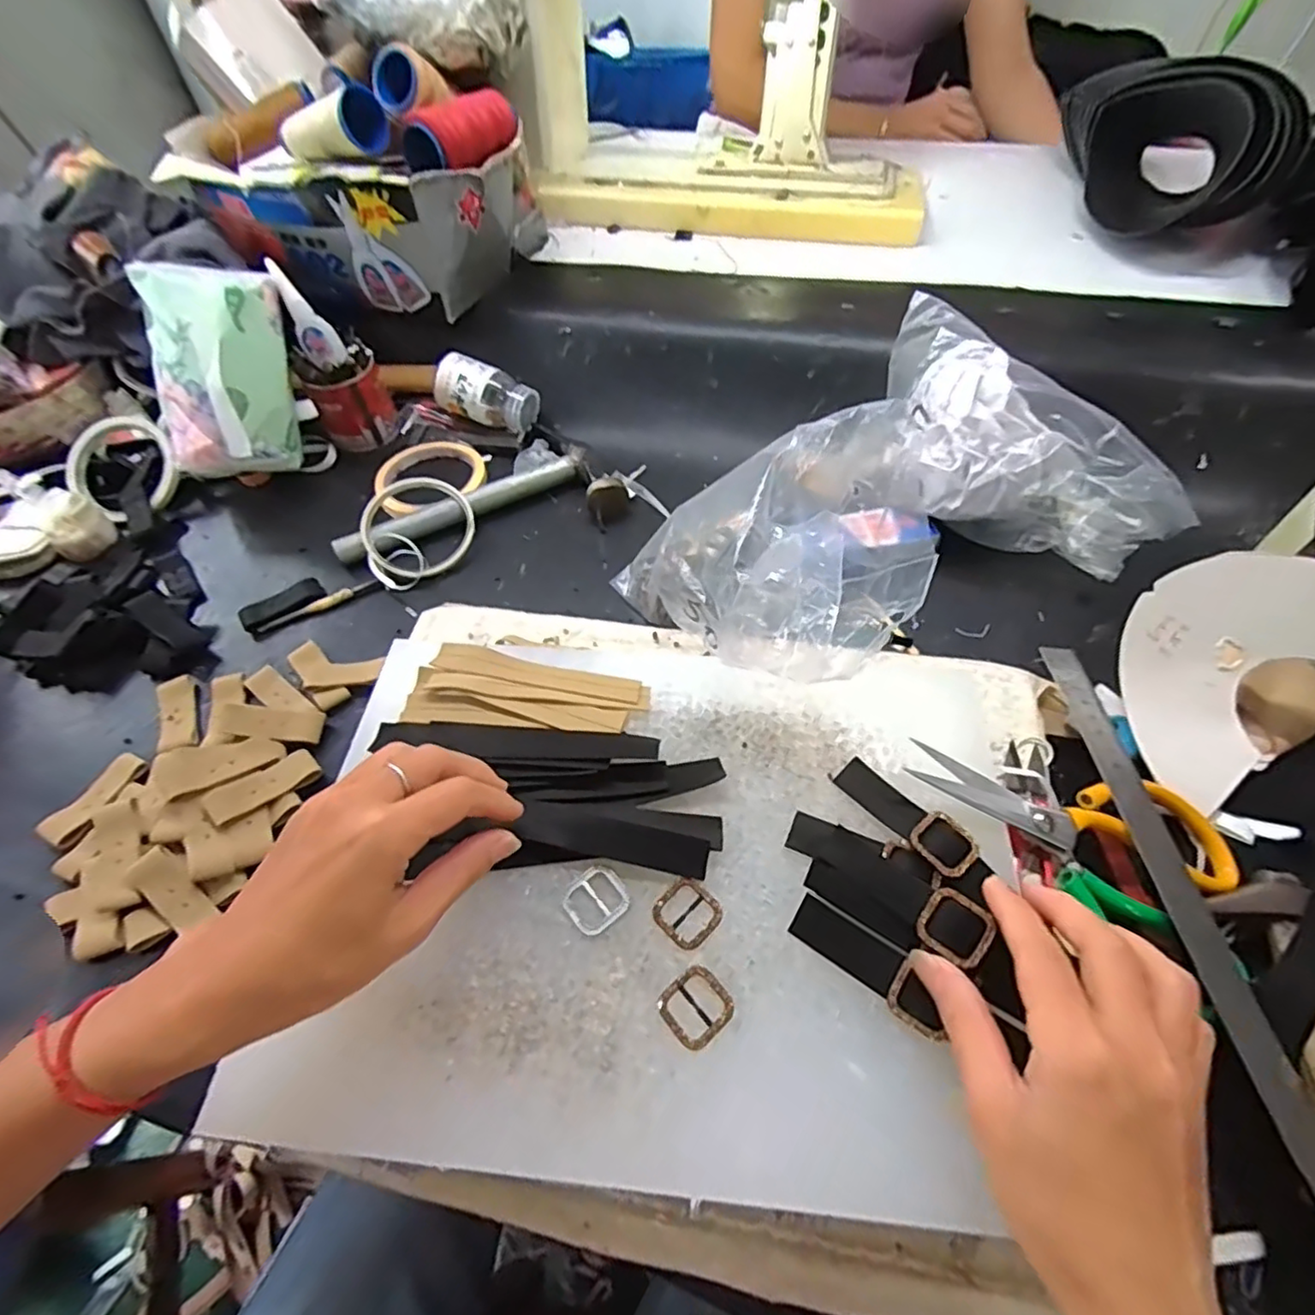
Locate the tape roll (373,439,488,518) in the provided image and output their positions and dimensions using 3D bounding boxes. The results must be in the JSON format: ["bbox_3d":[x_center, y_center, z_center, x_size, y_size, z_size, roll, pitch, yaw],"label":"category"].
[{"bbox_3d":[-0.200,-0.167,0.565,0.093,0.018,0.098,-1,55,2],"label":"tape roll"}]

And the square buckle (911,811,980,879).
[{"bbox_3d":[0.142,0.091,0.317,0.027,0.005,0.029,-35,61,-20],"label":"square buckle"}]

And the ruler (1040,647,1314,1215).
[{"bbox_3d":[0.267,0.134,0.316,0.033,0.008,0.321,6,55,-17],"label":"ruler"}]

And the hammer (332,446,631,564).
[{"bbox_3d":[-0.142,-0.118,0.527,0.230,0.029,0.079,-20,57,-11],"label":"hammer"}]

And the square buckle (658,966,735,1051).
[{"bbox_3d":[0.017,0.155,0.287,0.028,0.004,0.028,-38,62,-21],"label":"square buckle"}]

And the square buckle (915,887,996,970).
[{"bbox_3d":[0.132,0.120,0.286,0.029,0.007,0.029,29,62,21],"label":"square buckle"}]

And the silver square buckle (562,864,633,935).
[{"bbox_3d":[-0.030,0.118,0.315,0.029,0.004,0.028,-37,61,-21],"label":"silver square buckle"}]

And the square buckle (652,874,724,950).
[{"bbox_3d":[0.014,0.122,0.310,0.029,0.004,0.027,37,65,25],"label":"square buckle"}]

